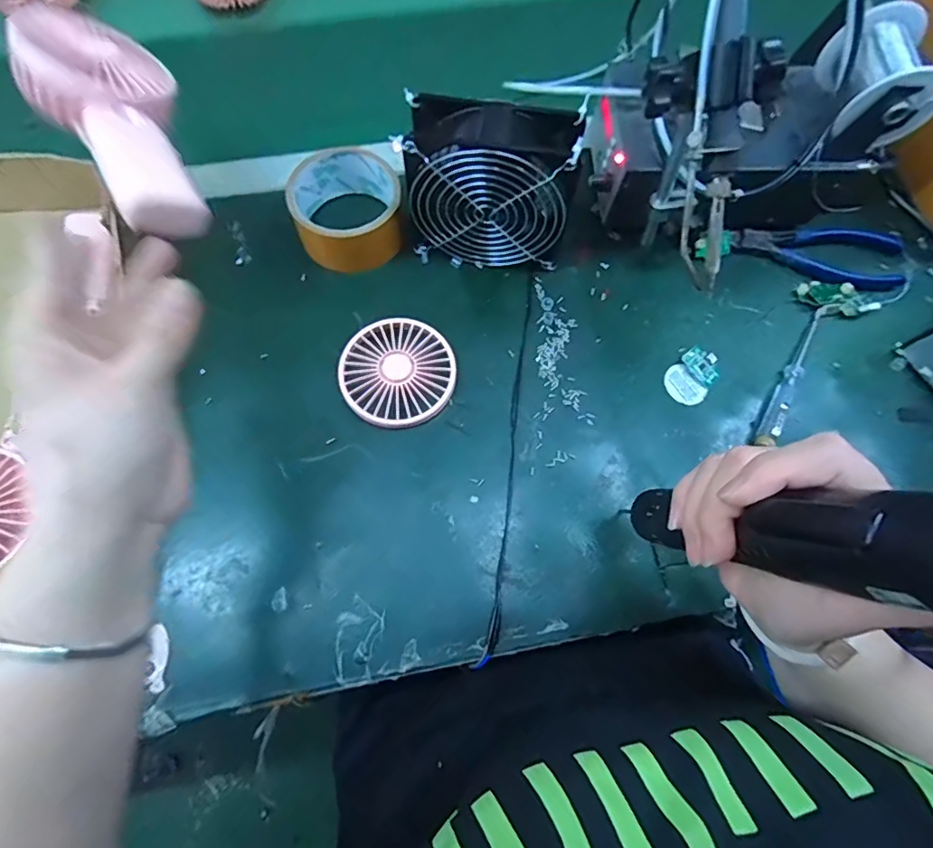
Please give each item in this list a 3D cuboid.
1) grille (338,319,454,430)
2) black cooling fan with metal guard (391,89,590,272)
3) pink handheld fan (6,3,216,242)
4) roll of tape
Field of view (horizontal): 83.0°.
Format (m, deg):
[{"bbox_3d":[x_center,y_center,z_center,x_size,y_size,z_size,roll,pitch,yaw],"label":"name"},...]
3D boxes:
[{"bbox_3d":[-0.053,-0.041,0.405,0.085,0.011,0.087,1,71,-2],"label":"grille"},{"bbox_3d":[0.016,-0.173,0.397,0.118,0.115,0.048,8,71,0],"label":"black cooling fan with metal guard"},{"bbox_3d":[-0.228,-0.183,0.338,0.082,0.043,0.186,-12,70,-34],"label":"pink handheld fan"},{"bbox_3d":[-0.097,-0.173,0.431,0.085,0.045,0.085,1,71,-2],"label":"roll of tape"}]

